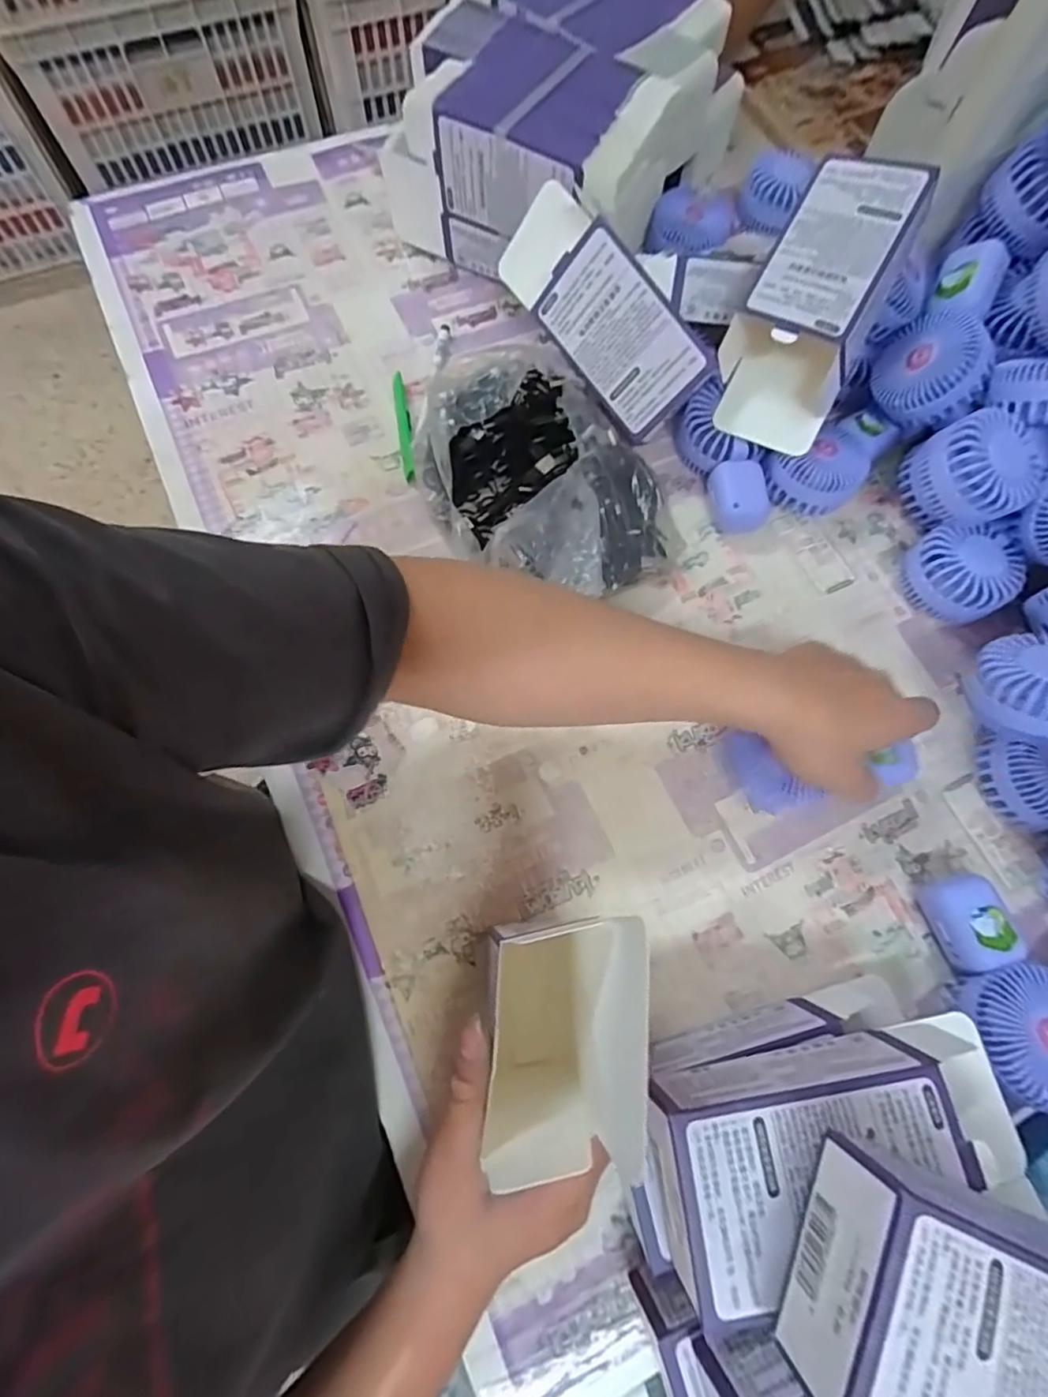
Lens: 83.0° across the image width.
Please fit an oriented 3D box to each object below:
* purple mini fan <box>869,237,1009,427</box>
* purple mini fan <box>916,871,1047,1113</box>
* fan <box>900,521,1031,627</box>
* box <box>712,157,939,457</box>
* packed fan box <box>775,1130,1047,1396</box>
[{"bbox_3d":[0.320,-0.276,0.458,0.074,0.048,0.122,9,89,39],"label":"purple mini fan"},{"bbox_3d":[0.282,0.168,0.350,0.075,0.042,0.121,-18,71,-9],"label":"purple mini fan"},{"bbox_3d":[0.324,-0.091,0.445,0.075,0.044,0.071,1,69,-2],"label":"fan"},{"bbox_3d":[0.214,-0.294,0.443,0.090,0.056,0.202,25,96,10],"label":"box"},{"bbox_3d":[0.178,0.239,0.218,0.140,0.054,0.086,24,72,7],"label":"packed fan box"}]

